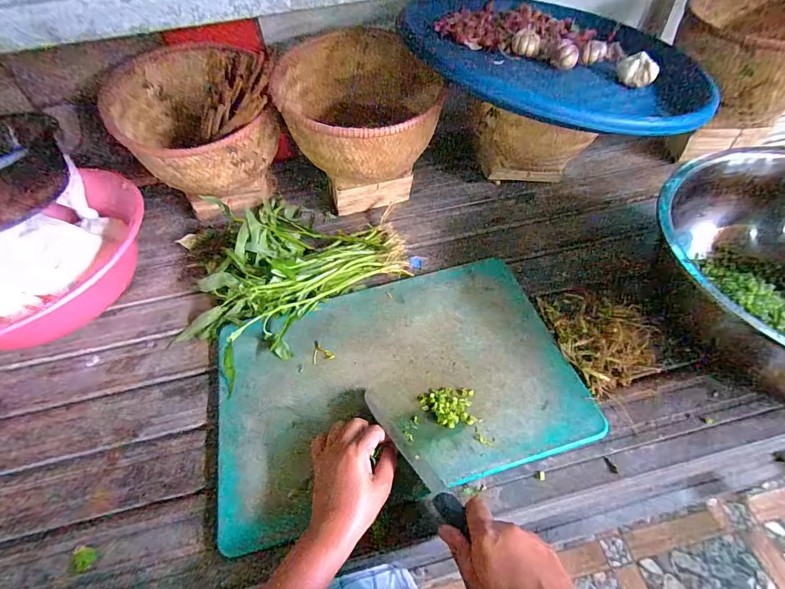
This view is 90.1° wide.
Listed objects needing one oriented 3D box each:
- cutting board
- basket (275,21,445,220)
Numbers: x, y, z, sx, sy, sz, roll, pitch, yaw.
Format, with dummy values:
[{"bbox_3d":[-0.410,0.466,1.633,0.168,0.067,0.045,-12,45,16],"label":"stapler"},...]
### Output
[{"bbox_3d":[0.002,0.102,0.509,0.442,0.018,0.299,-16,50,-8],"label":"cutting board"},{"bbox_3d":[-0.057,-0.277,0.678,0.222,0.225,0.272,-11,51,-4],"label":"basket"}]

